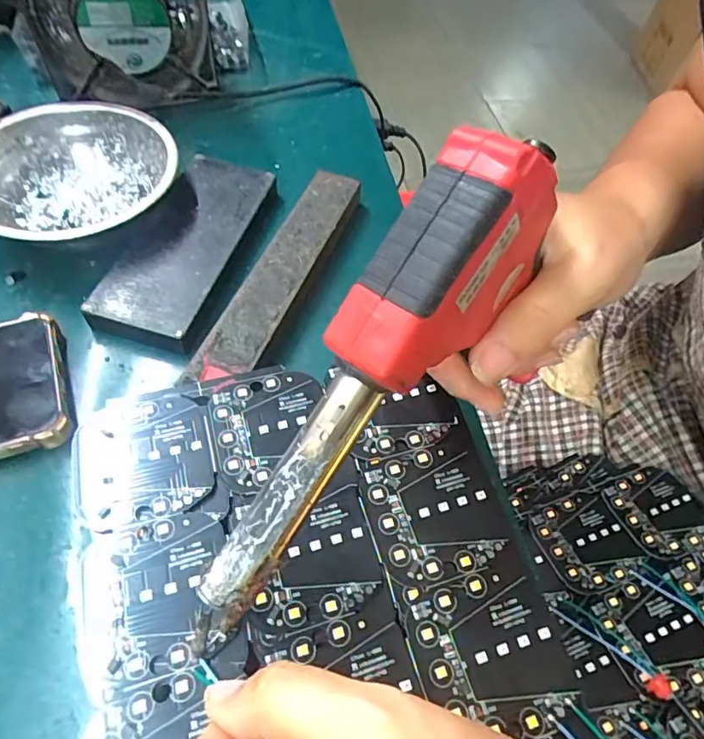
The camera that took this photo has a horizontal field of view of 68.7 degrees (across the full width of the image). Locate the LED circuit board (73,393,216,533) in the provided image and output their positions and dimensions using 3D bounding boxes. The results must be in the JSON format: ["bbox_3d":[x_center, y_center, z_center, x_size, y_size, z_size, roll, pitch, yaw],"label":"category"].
[{"bbox_3d":[-0.086,0.036,0.213,0.053,0.004,0.055,-12,59,-13],"label":"LED circuit board"}]

